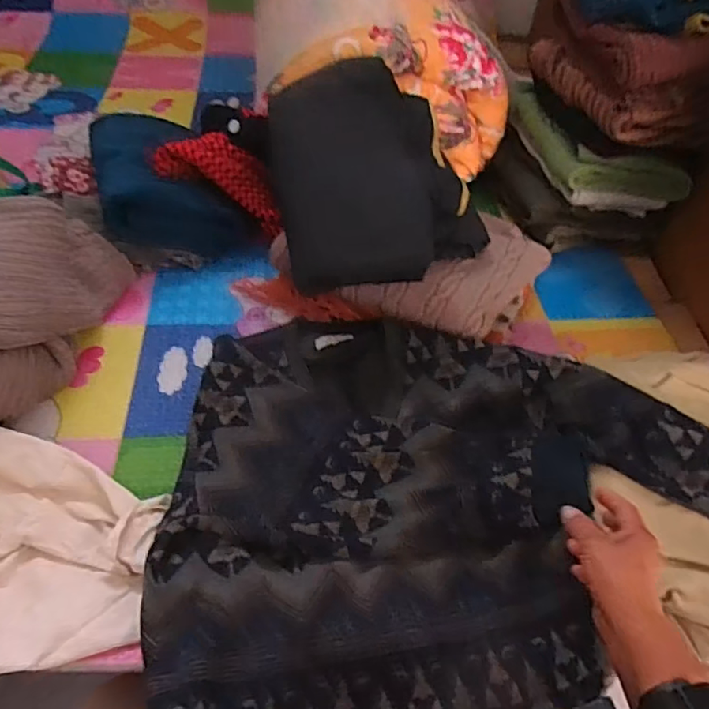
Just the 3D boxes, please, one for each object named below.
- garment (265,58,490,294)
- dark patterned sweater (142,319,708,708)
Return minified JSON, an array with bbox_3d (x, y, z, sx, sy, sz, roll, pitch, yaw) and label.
[{"bbox_3d":[0.027,-0.252,0.777,0.267,0.164,0.318,-6,50,-9],"label":"garment"},{"bbox_3d":[0.140,0.177,0.588,0.659,0.092,0.554,3,49,-2],"label":"dark patterned sweater"}]

